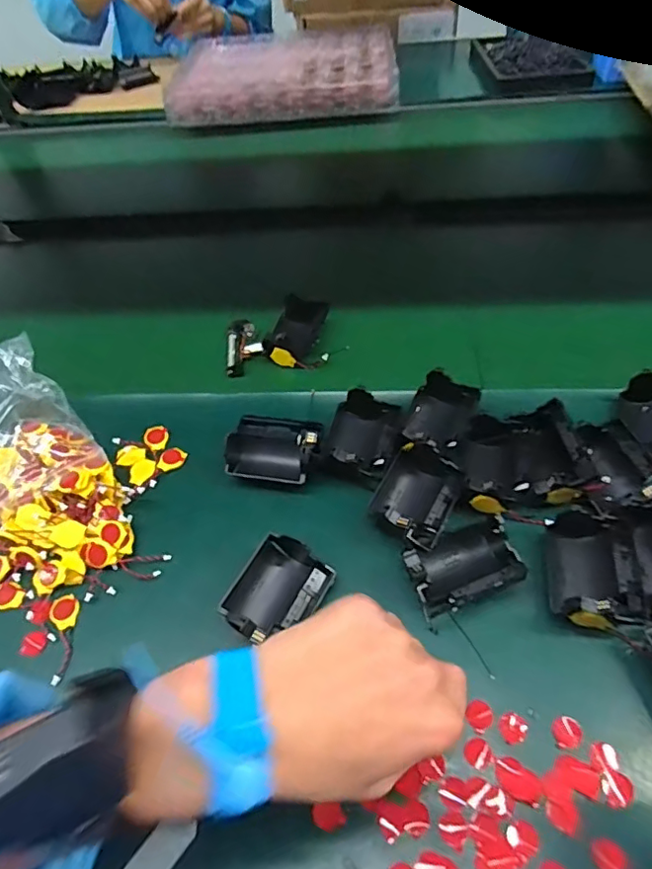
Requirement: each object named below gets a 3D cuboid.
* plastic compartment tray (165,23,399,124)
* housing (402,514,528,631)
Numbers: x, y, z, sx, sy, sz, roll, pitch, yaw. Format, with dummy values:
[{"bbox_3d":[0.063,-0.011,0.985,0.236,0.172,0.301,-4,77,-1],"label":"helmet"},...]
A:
[{"bbox_3d":[-0.074,-0.646,0.970,0.374,0.048,0.304,-5,52,2],"label":"plastic compartment tray"},{"bbox_3d":[0.091,0.088,0.372,0.077,0.038,0.054,-23,53,-12],"label":"housing"}]

